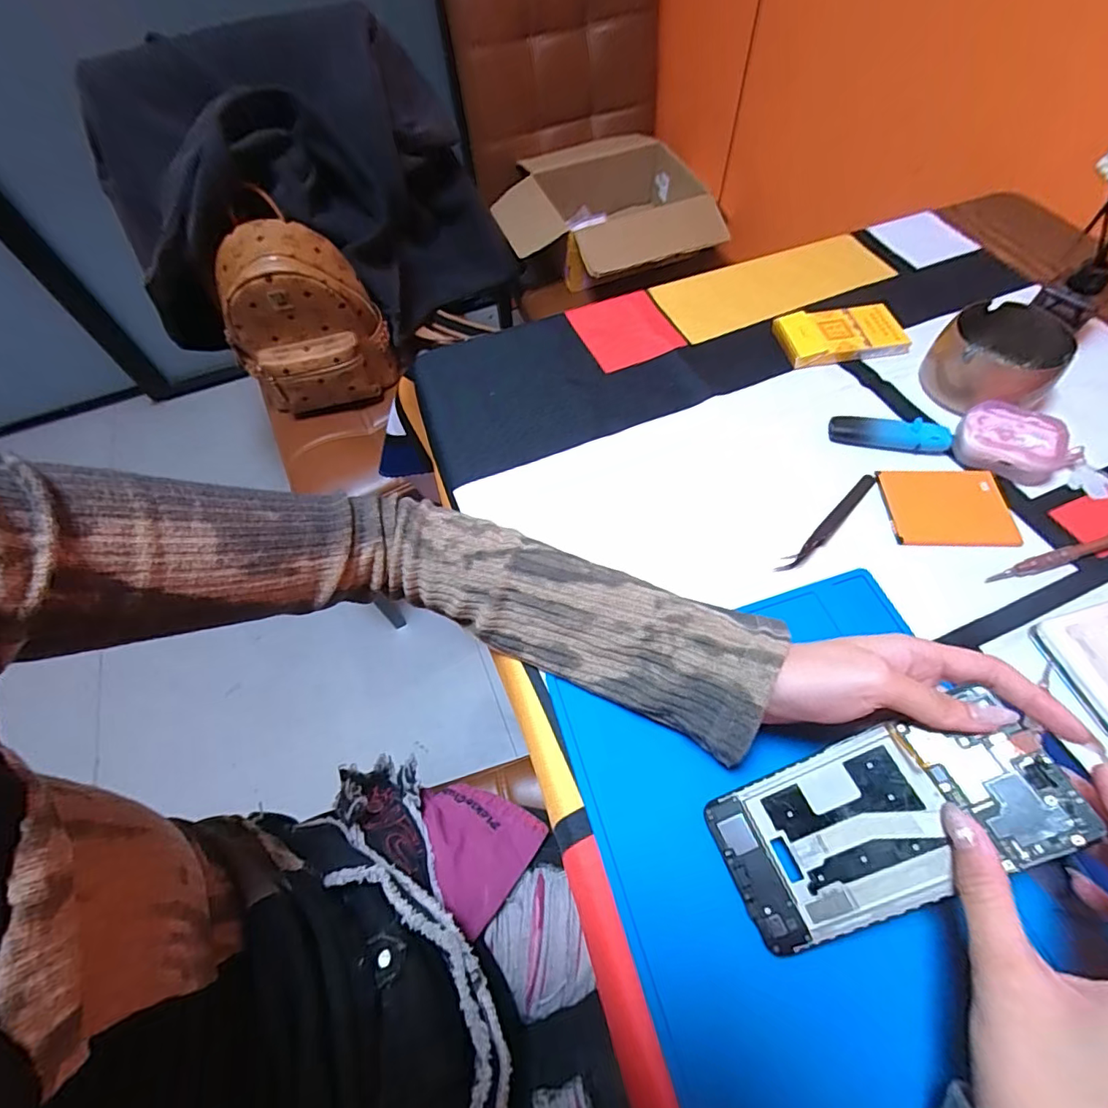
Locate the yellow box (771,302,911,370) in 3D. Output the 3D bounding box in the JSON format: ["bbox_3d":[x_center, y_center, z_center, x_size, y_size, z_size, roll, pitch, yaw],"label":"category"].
[{"bbox_3d":[0.255,-0.195,0.463,0.102,0.015,0.062,-7,59,-1],"label":"yellow box"}]

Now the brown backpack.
[{"bbox_3d":[-0.375,-0.335,0.788,0.223,0.256,0.097,-21,60,-9],"label":"brown backpack"}]

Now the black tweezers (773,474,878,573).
[{"bbox_3d":[0.198,-0.023,0.368,0.118,0.014,0.013,-39,65,-19],"label":"black tweezers"}]

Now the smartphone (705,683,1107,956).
[{"bbox_3d":[0.154,0.127,0.246,0.149,0.007,0.070,-31,59,16],"label":"smartphone"}]

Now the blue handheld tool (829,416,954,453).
[{"bbox_3d":[0.256,-0.093,0.396,0.081,0.017,0.021,13,61,10],"label":"blue handheld tool"}]

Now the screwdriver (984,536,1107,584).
[{"bbox_3d":[0.337,0.002,0.344,0.100,0.009,0.011,-16,60,-6],"label":"screwdriver"}]

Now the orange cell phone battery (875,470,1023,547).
[{"bbox_3d":[0.281,-0.035,0.371,0.084,0.004,0.062,0,59,3],"label":"orange cell phone battery"}]

